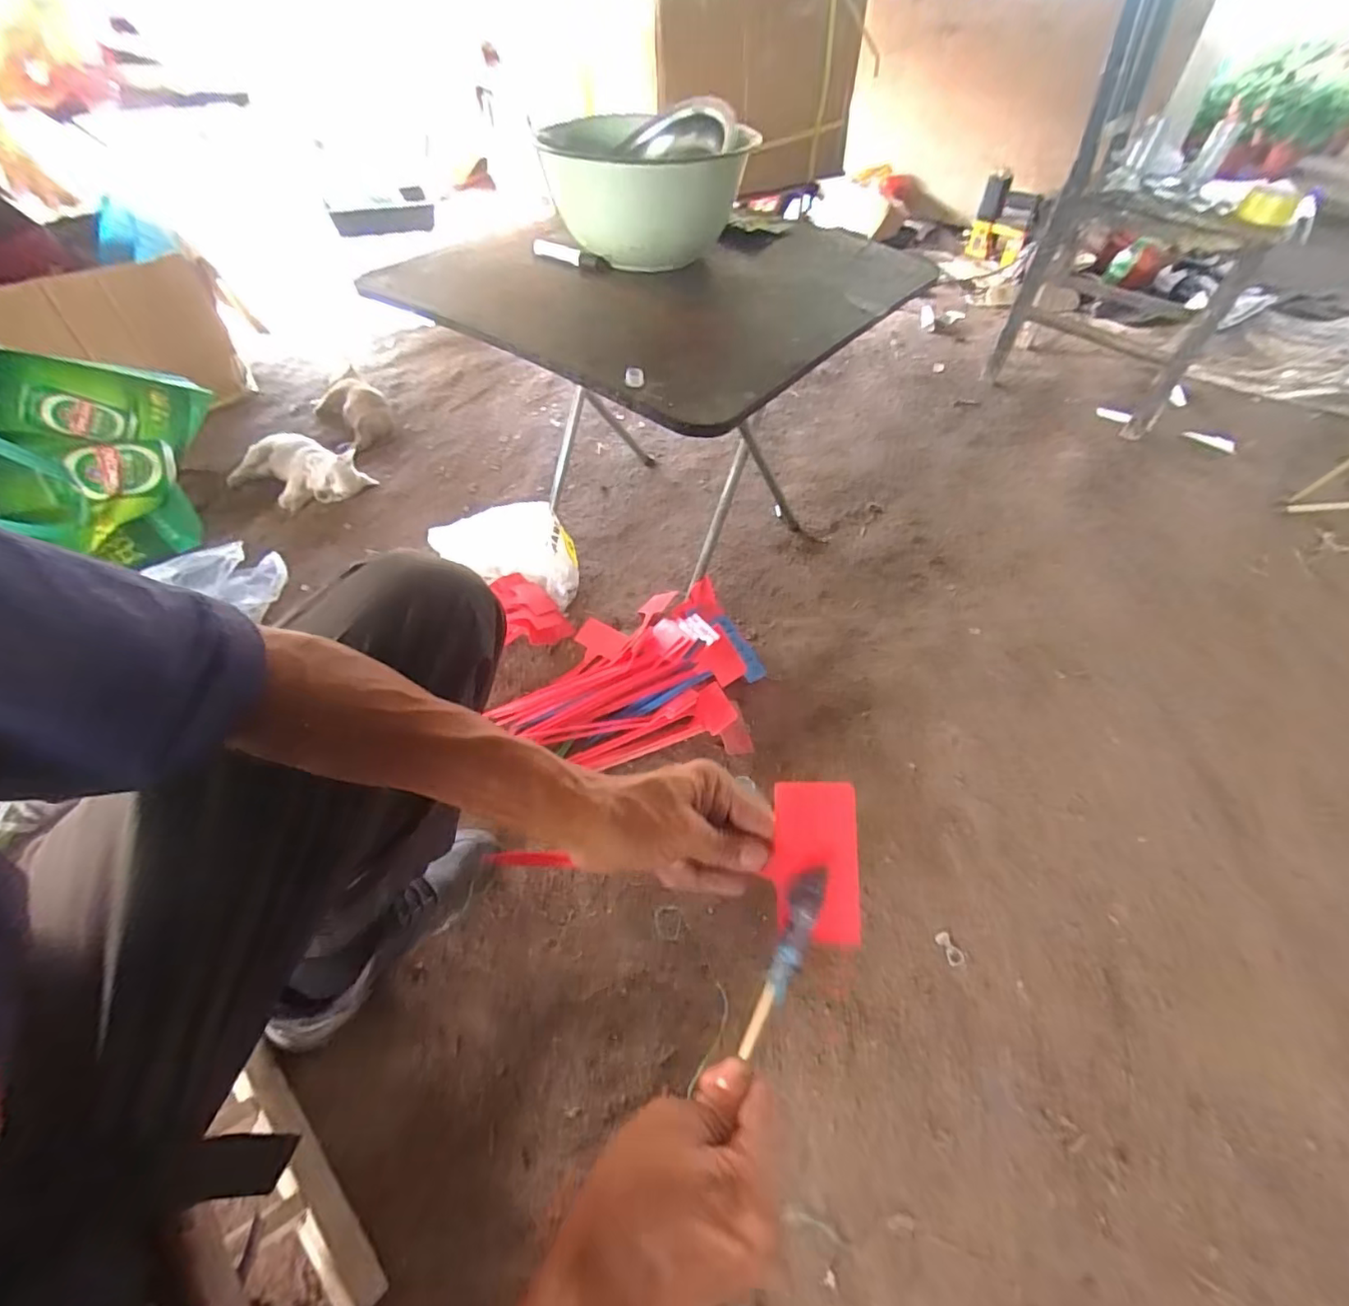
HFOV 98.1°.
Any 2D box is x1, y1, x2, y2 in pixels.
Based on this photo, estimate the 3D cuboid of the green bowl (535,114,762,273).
[{"bbox_3d":[-0.047,-0.592,0.764,0.268,0.130,0.247,1,51,-1],"label":"green bowl"}]

